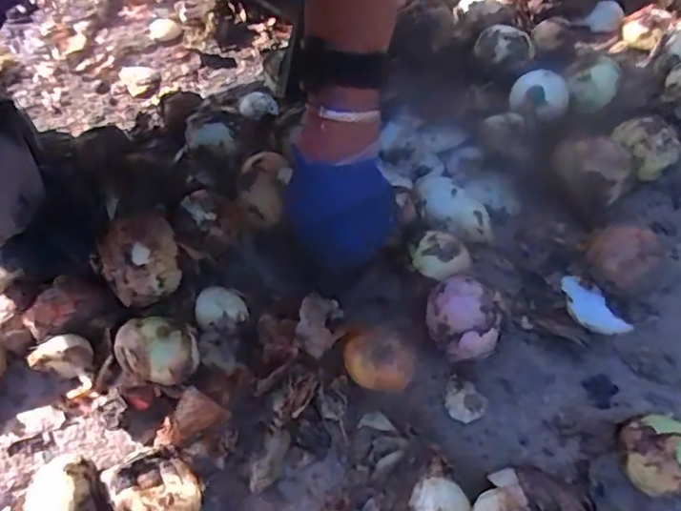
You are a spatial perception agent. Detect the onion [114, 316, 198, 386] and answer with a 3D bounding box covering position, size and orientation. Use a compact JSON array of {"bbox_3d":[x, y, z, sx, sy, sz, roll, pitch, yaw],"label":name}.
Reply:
[{"bbox_3d":[-0.145,0.074,0.438,0.065,0.037,0.051,11,59,10],"label":"onion"}]

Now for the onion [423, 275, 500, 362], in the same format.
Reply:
[{"bbox_3d":[0.096,0.056,0.447,0.056,0.059,0.051,-1,58,2],"label":"onion"}]

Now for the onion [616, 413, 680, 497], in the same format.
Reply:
[{"bbox_3d":[0.224,0.140,0.393,0.051,0.052,0.054,-1,58,2],"label":"onion"}]

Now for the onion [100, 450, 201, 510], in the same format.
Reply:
[{"bbox_3d":[-0.130,0.174,0.401,0.055,0.036,0.065,-27,60,-14],"label":"onion"}]

